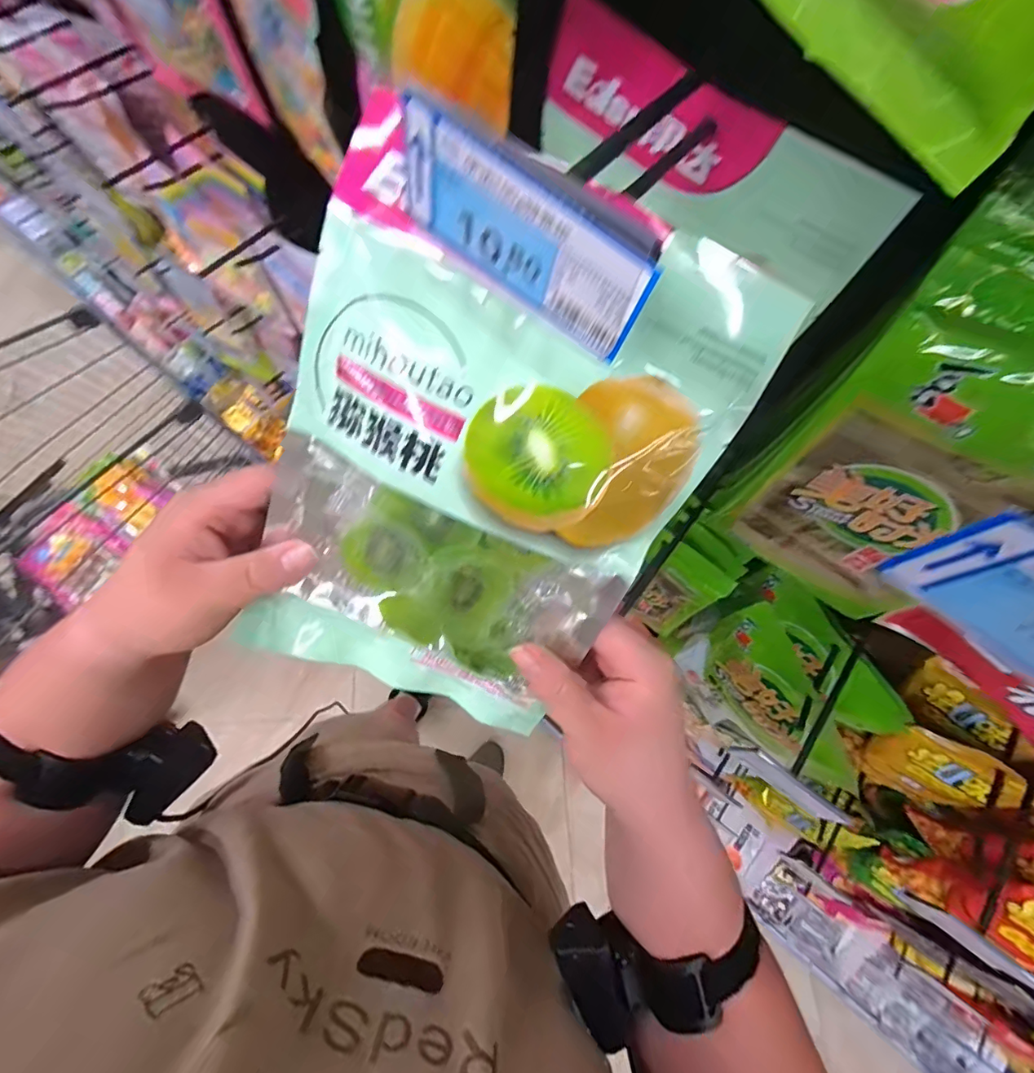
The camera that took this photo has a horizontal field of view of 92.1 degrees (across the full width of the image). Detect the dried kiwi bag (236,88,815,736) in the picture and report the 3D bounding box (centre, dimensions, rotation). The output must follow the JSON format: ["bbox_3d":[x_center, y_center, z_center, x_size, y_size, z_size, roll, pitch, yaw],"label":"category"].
[{"bbox_3d":[-0.022,-0.015,0.228,0.175,0.255,0.032,23,29,-6],"label":"dried kiwi bag"}]

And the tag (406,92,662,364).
[{"bbox_3d":[0.002,-0.088,0.148,0.081,0.040,0.007,34,74,9],"label":"tag"}]

